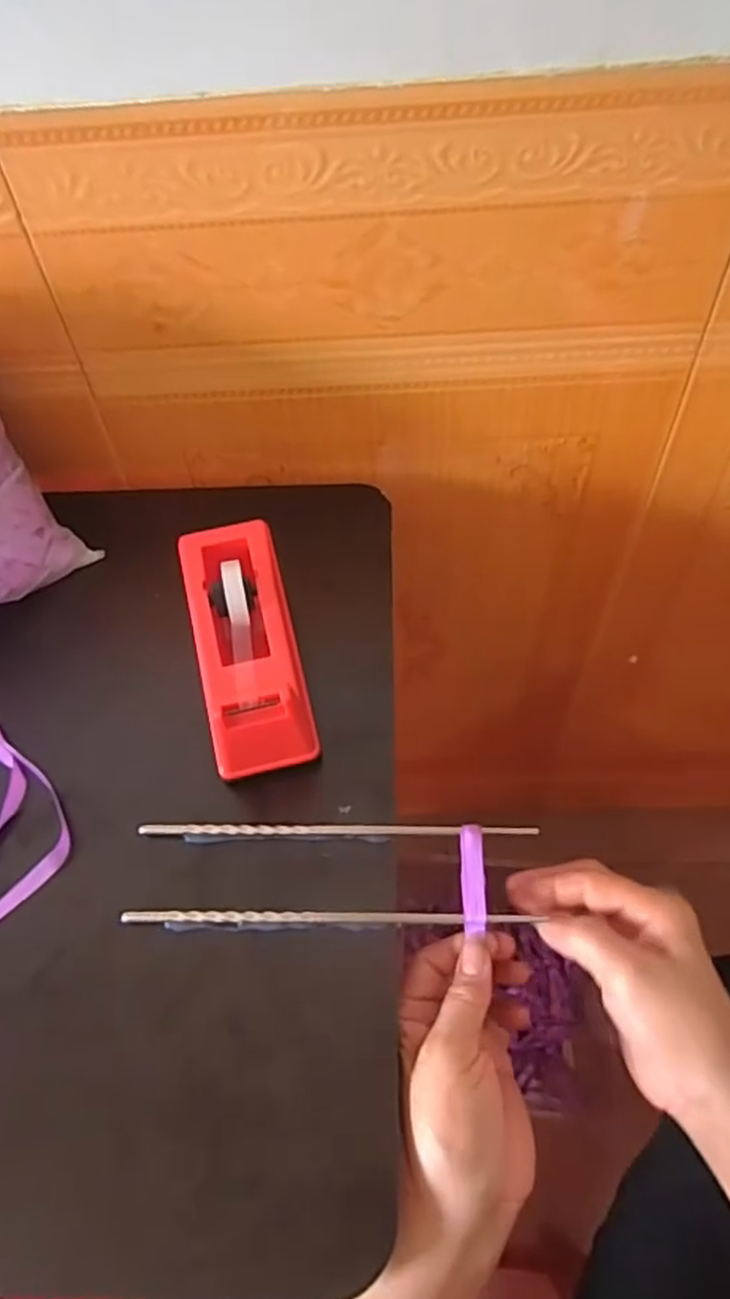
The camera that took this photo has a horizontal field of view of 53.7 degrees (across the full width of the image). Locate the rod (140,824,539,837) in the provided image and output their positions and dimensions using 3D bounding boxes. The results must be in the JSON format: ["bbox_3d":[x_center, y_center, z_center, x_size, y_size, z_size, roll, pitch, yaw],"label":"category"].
[{"bbox_3d":[-0.021,0.103,0.408,0.213,0.007,0.007,-1,54,4],"label":"rod"}]

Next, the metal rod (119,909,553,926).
[{"bbox_3d":[-0.021,0.142,0.382,0.215,0.009,0.007,0,53,2],"label":"metal rod"}]

